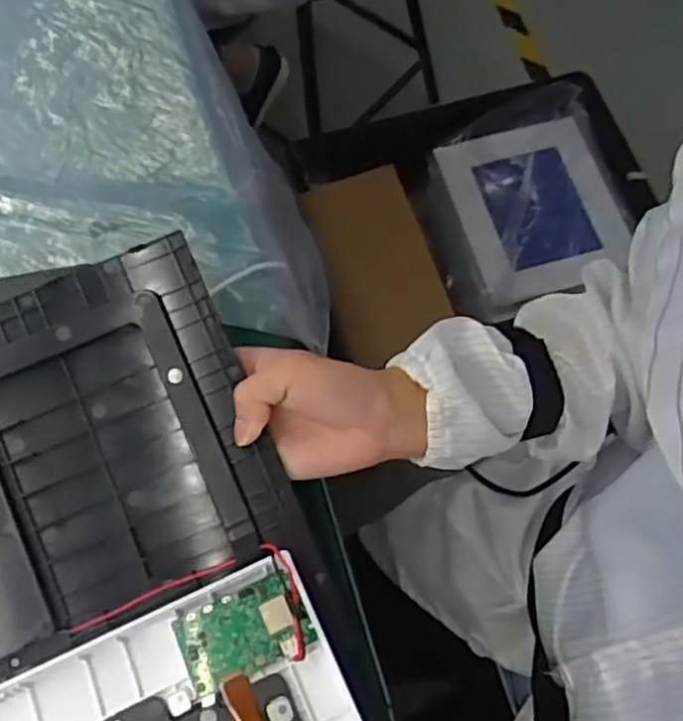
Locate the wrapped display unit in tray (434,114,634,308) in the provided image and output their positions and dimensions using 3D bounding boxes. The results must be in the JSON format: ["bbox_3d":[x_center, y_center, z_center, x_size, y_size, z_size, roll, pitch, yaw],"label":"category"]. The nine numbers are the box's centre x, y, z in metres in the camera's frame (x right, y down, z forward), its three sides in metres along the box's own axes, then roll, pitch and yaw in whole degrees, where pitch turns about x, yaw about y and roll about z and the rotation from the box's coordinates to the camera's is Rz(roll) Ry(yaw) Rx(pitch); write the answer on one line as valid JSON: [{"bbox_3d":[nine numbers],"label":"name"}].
[{"bbox_3d":[0.307,-0.247,1.134,0.235,0.054,0.291,-15,70,-5],"label":"wrapped display unit in tray"}]

